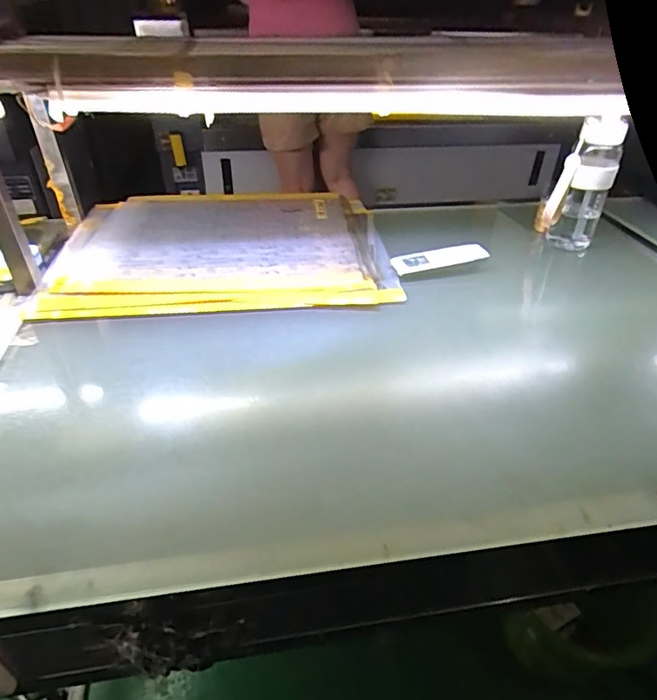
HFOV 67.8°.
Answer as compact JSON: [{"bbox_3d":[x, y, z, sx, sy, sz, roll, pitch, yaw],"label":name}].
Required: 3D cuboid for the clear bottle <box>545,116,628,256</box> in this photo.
[{"bbox_3d":[0.437,-0.258,0.839,0.073,0.212,0.055,14,39,16],"label":"clear bottle"}]

